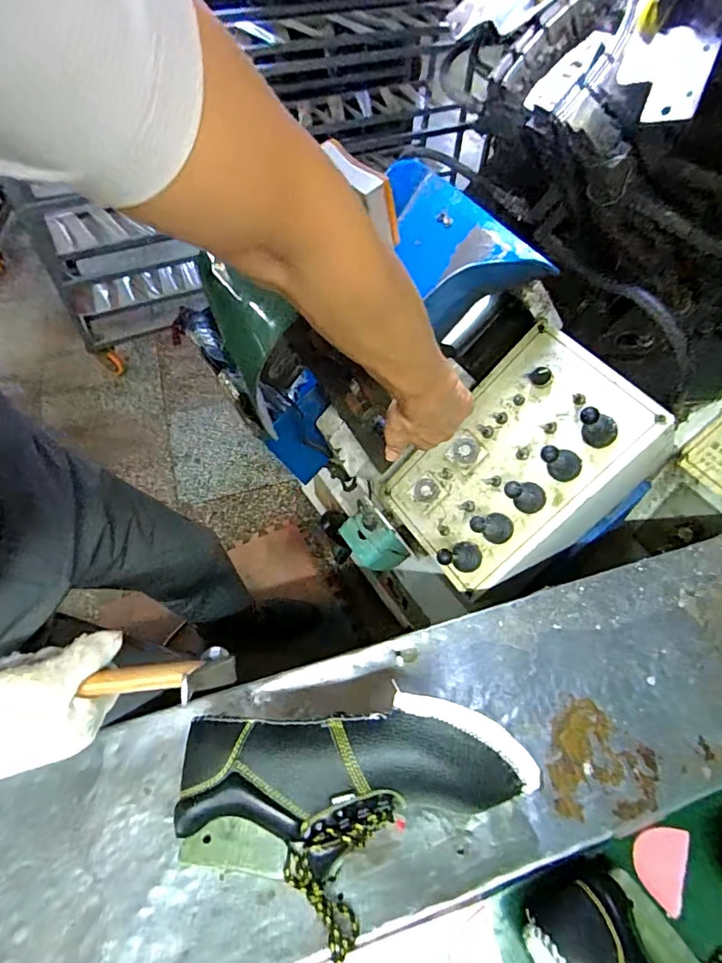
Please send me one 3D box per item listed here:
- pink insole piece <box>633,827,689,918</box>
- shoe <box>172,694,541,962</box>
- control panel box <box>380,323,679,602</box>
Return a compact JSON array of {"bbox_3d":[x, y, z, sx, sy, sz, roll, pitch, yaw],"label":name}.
[{"bbox_3d":[0.283,0.361,0.482,0.043,0.009,0.069,24,56,14],"label":"pink insole piece"},{"bbox_3d":[-0.002,0.278,0.425,0.294,0.105,0.164,-1,54,-4],"label":"shoe"},{"bbox_3d":[0.228,-0.019,0.733,0.338,0.228,0.233,-47,64,16],"label":"control panel box"}]

